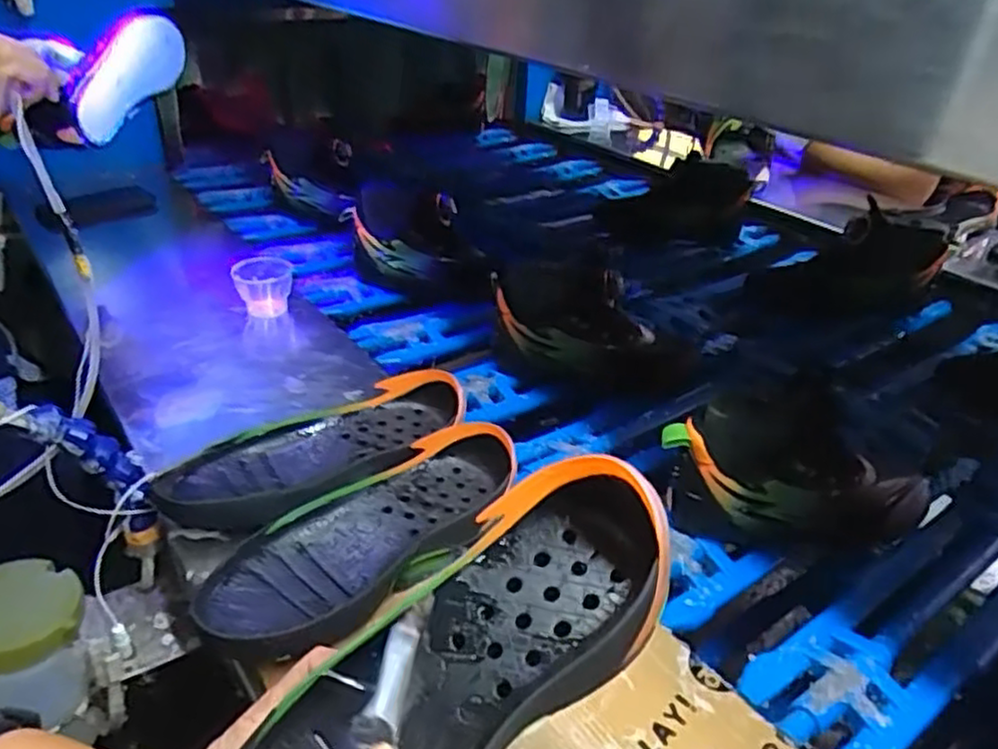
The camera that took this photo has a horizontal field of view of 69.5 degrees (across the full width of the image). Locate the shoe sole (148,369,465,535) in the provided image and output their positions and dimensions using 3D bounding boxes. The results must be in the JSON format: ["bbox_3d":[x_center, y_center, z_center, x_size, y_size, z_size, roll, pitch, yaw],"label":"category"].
[{"bbox_3d":[-0.140,0.058,0.568,0.245,0.038,0.105,-19,38,-29],"label":"shoe sole"}]

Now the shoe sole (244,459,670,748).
[{"bbox_3d":[-0.032,0.125,0.279,0.242,0.044,0.089,-35,42,-17],"label":"shoe sole"}]

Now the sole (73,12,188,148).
[{"bbox_3d":[-0.404,-0.331,0.796,0.030,0.081,0.195,6,49,9],"label":"sole"}]

